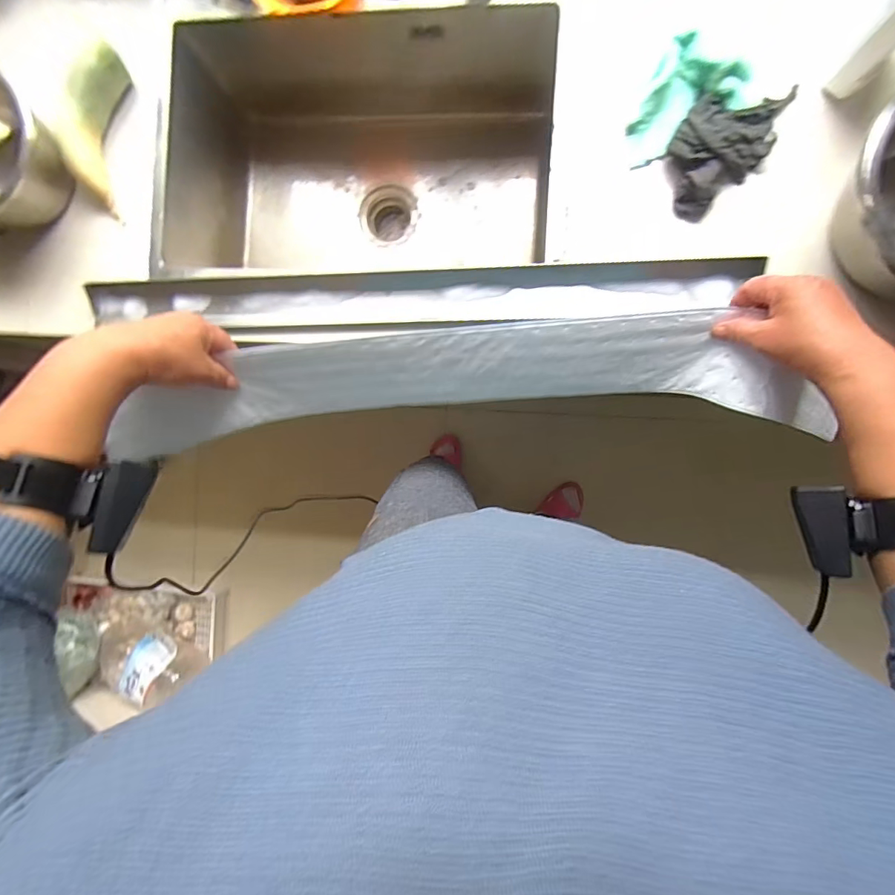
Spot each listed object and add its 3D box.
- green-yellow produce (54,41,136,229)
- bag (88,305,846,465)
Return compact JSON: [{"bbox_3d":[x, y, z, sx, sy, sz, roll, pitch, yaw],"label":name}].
[{"bbox_3d":[-0.502,-0.450,0.650,0.075,0.061,0.217,12,92,7],"label":"green-yellow produce"},{"bbox_3d":[0.024,-0.062,0.483,0.675,0.087,0.115,-4,91,2],"label":"bag"}]

